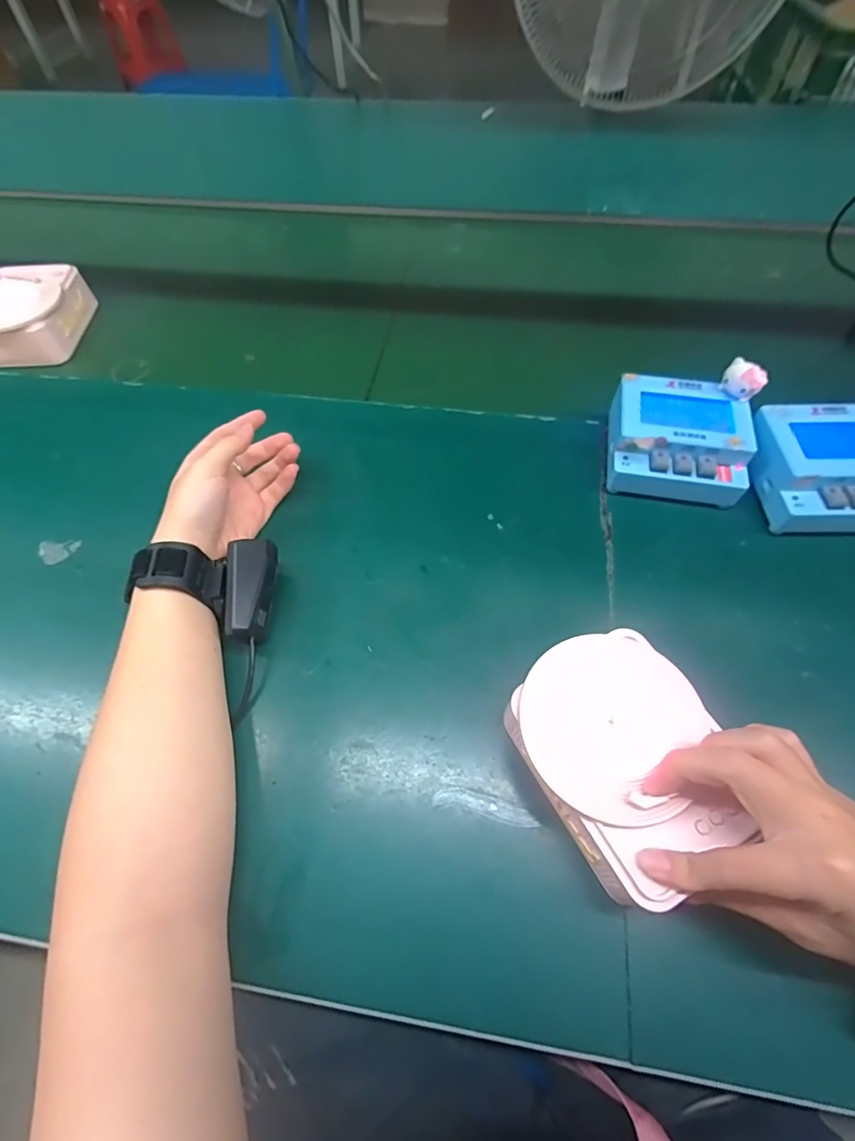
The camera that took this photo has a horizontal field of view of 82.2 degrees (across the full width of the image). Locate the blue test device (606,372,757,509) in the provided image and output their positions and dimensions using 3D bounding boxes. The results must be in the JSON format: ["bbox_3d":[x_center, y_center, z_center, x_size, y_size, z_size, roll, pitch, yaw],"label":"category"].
[{"bbox_3d":[0.206,-0.109,0.409,0.105,0.046,0.098,10,60,8],"label":"blue test device"}]

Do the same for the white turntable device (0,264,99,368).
[{"bbox_3d":[-0.445,-0.282,0.544,0.092,0.052,0.129,-1,59,1],"label":"white turntable device"}]

